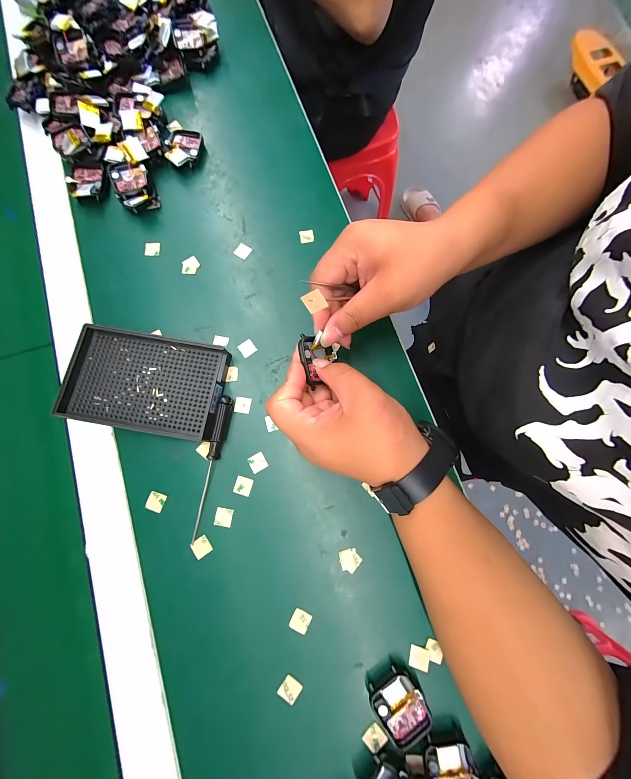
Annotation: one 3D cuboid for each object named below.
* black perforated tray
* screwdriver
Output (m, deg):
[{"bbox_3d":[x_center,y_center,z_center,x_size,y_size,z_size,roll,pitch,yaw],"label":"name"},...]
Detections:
[{"bbox_3d":[-0.160,-0.006,0.258,0.141,0.025,0.090,7,79,1],"label":"black perforated tray"},{"bbox_3d":[-0.096,0.069,0.249,0.010,0.013,0.127,11,79,2],"label":"screwdriver"}]

